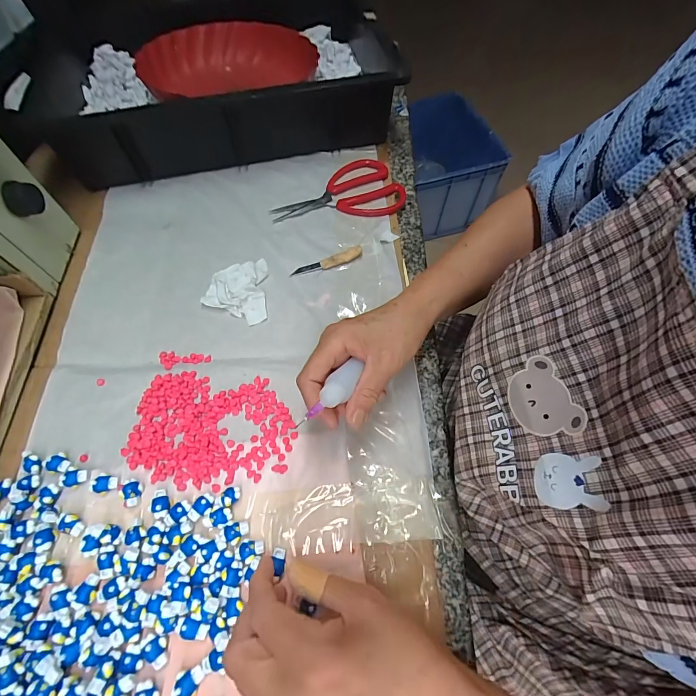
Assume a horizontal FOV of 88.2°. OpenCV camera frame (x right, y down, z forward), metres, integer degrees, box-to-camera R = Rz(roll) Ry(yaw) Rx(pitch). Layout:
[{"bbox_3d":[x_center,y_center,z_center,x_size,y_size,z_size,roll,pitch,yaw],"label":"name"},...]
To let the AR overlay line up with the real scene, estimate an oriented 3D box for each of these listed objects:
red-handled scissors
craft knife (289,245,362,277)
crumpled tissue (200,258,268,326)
[{"bbox_3d":[-0.015,-0.200,0.455,0.163,0.008,0.100,-10,62,-5],"label":"red-handled scissors"},{"bbox_3d":[-0.023,-0.096,0.397,0.080,0.012,0.015,-19,63,-10],"label":"craft knife"},{"bbox_3d":[-0.120,-0.061,0.383,0.064,0.014,0.077,-4,61,-2],"label":"crumpled tissue"}]

